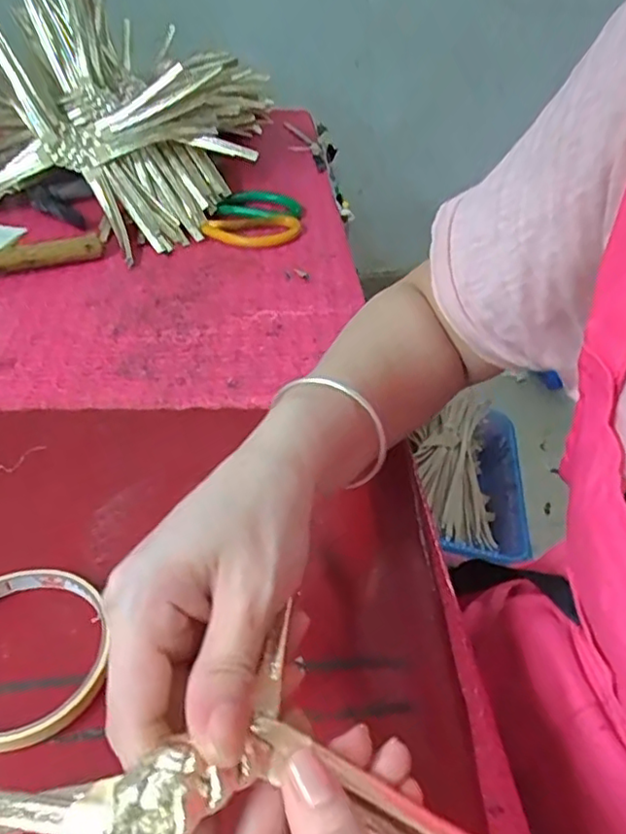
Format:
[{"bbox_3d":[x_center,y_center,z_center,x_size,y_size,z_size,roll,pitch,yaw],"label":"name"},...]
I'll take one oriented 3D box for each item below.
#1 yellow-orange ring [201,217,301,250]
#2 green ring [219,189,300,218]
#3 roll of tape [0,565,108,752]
[{"bbox_3d":[-0.060,-0.180,0.637,0.093,0.010,0.048,1,42,1],"label":"yellow-orange ring"},{"bbox_3d":[-0.054,-0.216,0.671,0.082,0.016,0.045,1,42,1],"label":"green ring"},{"bbox_3d":[-0.137,0.108,0.301,0.076,0.011,0.087,-12,44,-13],"label":"roll of tape"}]

